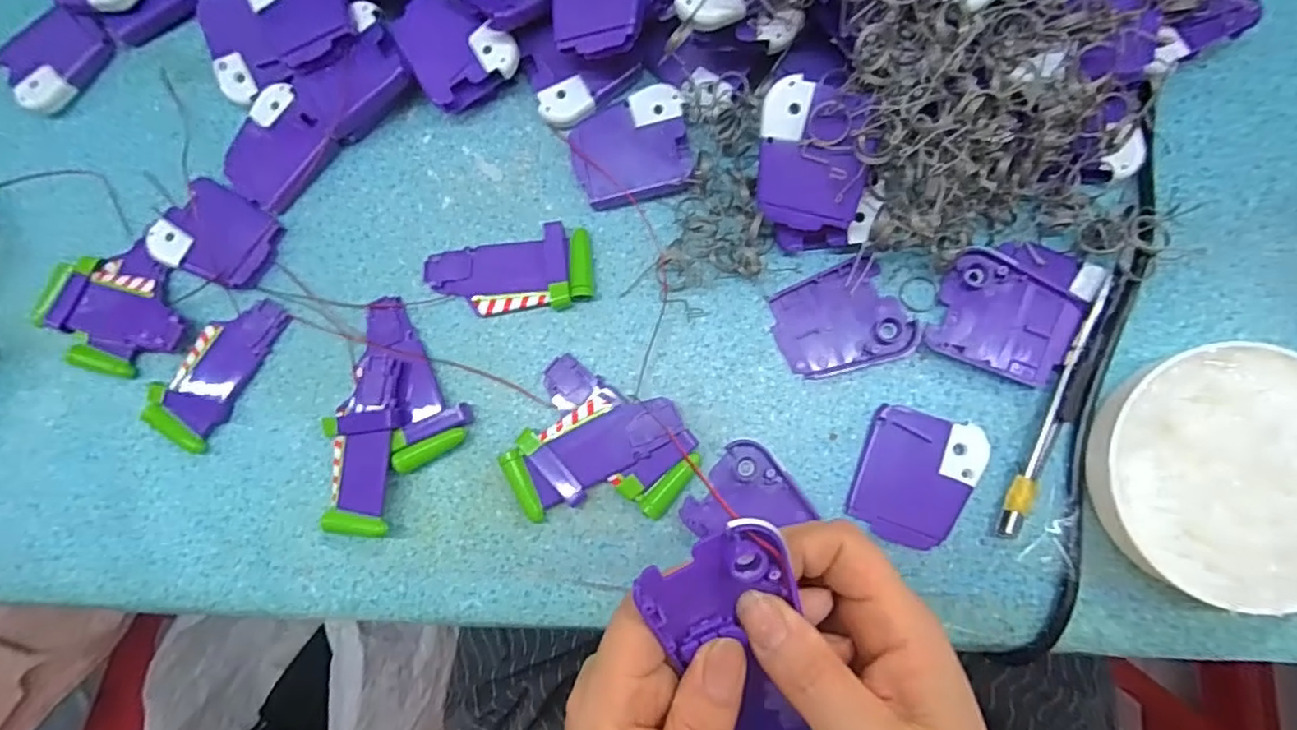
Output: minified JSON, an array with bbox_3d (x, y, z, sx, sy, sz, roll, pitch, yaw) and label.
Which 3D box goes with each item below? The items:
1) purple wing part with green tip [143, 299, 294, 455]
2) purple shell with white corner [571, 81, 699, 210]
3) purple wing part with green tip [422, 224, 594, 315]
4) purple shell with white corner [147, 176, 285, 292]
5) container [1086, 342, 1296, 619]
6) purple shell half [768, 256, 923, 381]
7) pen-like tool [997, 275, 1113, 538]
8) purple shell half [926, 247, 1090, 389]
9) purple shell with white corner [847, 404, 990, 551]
[{"bbox_3d":[-0.237,0.002,0.334,0.040,0.008,0.091,34,88,9],"label":"purple wing part with green tip"},{"bbox_3d":[-0.008,-0.111,0.315,0.060,0.017,0.048,-15,82,4],"label":"purple shell with white corner"},{"bbox_3d":[-0.074,-0.048,0.321,0.089,0.011,0.041,-6,83,6],"label":"purple wing part with green tip"},{"bbox_3d":[-0.239,-0.072,0.337,0.059,0.016,0.050,27,87,8],"label":"purple shell with white corner"},{"bbox_3d":[0.251,0.047,0.259,0.101,0.027,0.103,-1,84,6],"label":"container"},{"bbox_3d":[0.095,-0.021,0.300,0.061,0.006,0.050,-25,82,3],"label":"purple shell half"},{"bbox_3d":[0.185,0.018,0.277,0.012,0.010,0.126,20,86,8],"label":"pen-like tool"},{"bbox_3d":[0.167,-0.022,0.287,0.059,0.011,0.051,24,87,8],"label":"purple shell half"},{"bbox_3d":[0.126,0.053,0.286,0.050,0.007,0.061,18,86,8],"label":"purple shell with white corner"}]

